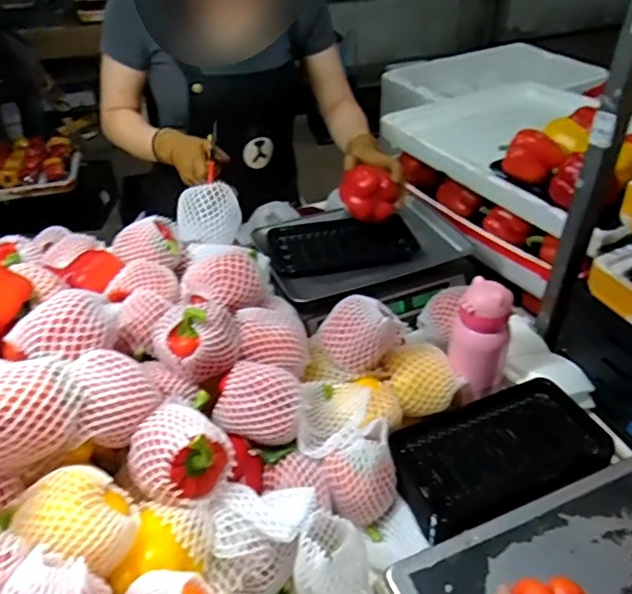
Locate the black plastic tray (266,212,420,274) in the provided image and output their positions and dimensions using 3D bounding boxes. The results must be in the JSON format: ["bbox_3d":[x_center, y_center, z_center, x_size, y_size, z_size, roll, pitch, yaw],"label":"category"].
[{"bbox_3d":[0.043,-0.098,0.972,0.240,0.030,0.127,-12,38,-12],"label":"black plastic tray"}]

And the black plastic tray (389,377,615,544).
[{"bbox_3d":[0.215,0.183,0.685,0.249,0.032,0.149,-16,39,-17],"label":"black plastic tray"}]

